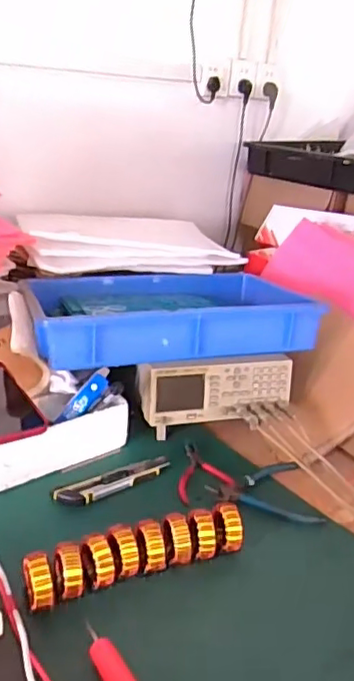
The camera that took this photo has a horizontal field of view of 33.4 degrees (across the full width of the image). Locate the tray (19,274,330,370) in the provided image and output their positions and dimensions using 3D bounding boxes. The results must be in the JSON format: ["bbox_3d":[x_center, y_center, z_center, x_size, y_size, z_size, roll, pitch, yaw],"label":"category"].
[{"bbox_3d":[-0.009,-0.060,0.949,0.442,0.074,0.297,-2,24,-17],"label":"tray"}]

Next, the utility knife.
[{"bbox_3d":[-0.078,0.184,0.768,0.164,0.011,0.037,-11,28,-34],"label":"utility knife"}]

